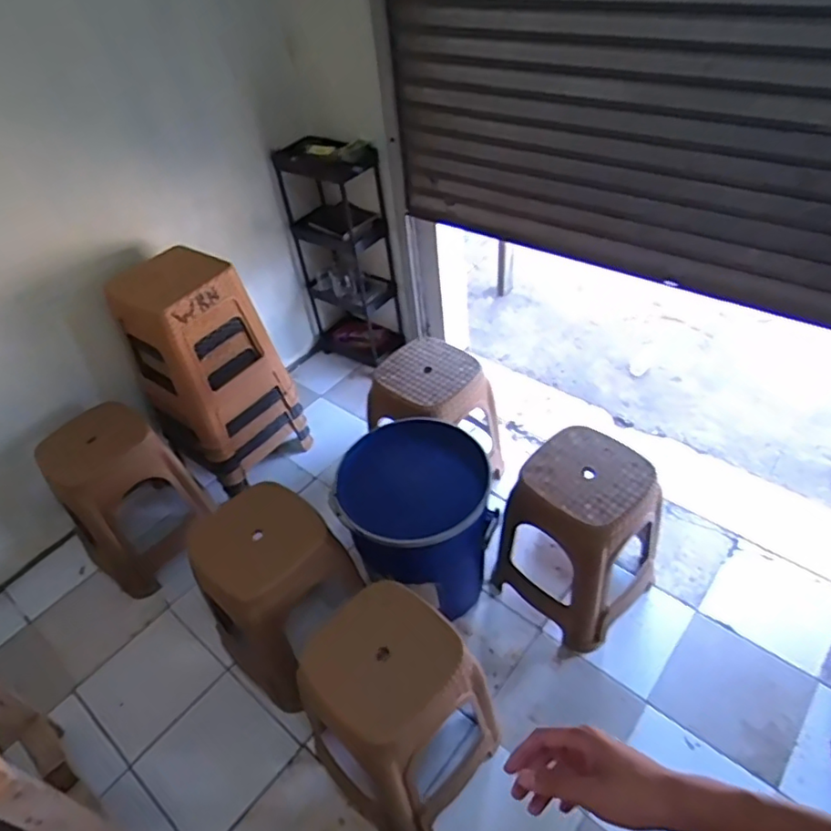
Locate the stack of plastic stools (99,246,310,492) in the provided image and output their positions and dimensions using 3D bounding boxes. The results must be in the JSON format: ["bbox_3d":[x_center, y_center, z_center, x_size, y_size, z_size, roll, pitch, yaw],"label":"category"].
[{"bbox_3d":[-0.641,-0.153,1.882,0.320,0.727,0.341,24,52,28],"label":"stack of plastic stools"}]

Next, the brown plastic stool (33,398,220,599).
[{"bbox_3d":[-0.802,0.247,1.739,0.304,0.517,0.358,31,56,33],"label":"brown plastic stool"}]

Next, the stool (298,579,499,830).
[{"bbox_3d":[-0.032,0.632,1.275,0.286,0.494,0.331,32,56,33],"label":"stool"}]

